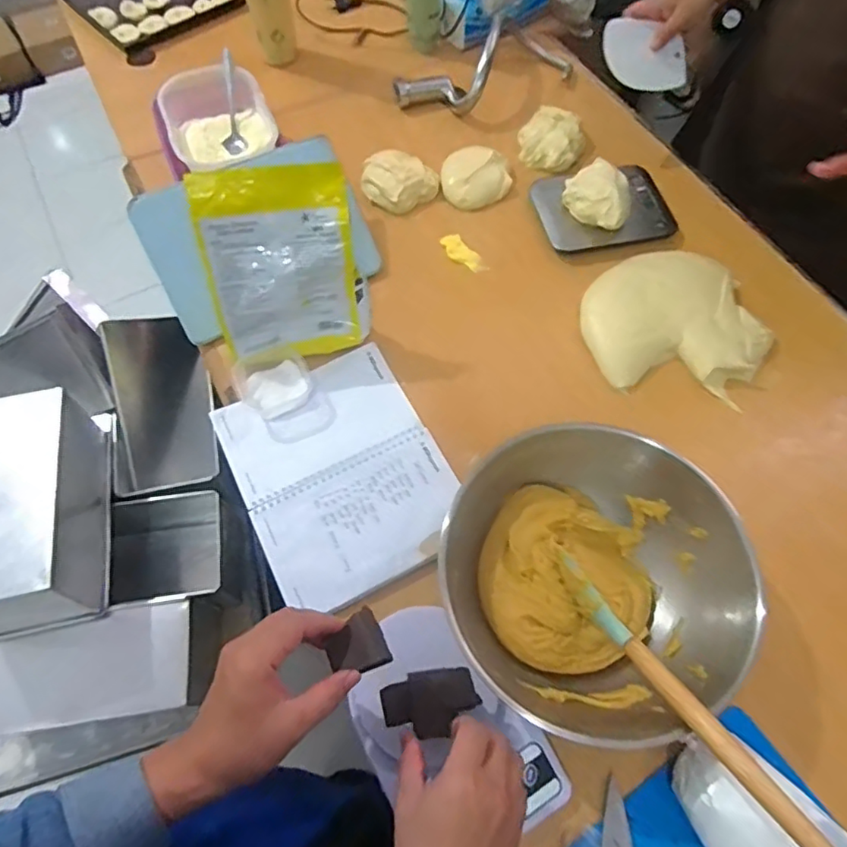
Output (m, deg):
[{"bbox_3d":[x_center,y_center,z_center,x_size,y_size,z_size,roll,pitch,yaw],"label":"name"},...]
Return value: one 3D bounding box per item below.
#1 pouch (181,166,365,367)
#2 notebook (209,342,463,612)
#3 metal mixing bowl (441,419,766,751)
[{"bbox_3d":[-0.152,-0.164,0.634,0.153,0.204,0.031,-8,39,-6],"label":"pouch"},{"bbox_3d":[-0.089,0.051,0.637,0.207,0.017,0.259,-26,66,-13],"label":"notebook"},{"bbox_3d":[0.151,0.136,0.536,0.254,0.090,0.263,0,63,0],"label":"metal mixing bowl"}]

